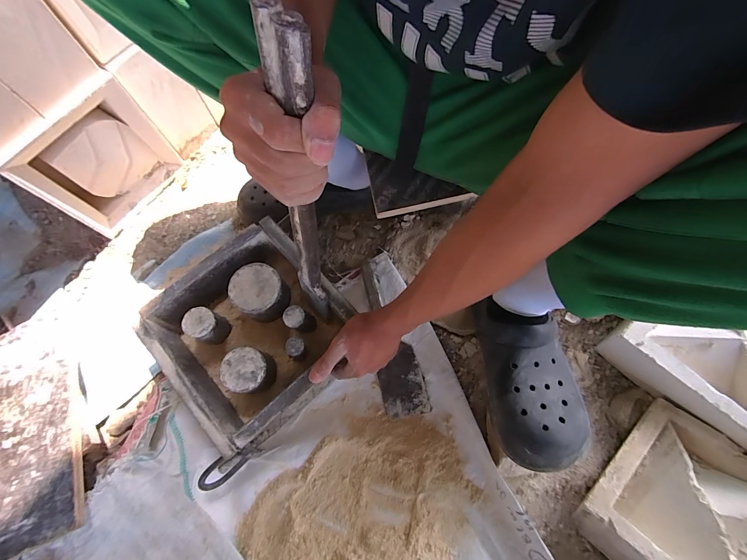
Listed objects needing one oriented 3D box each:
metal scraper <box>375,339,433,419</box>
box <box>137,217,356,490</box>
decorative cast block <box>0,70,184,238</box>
[{"bbox_3d":[0.044,0.166,0.533,0.071,0.004,0.108,-16,65,4],"label":"metal scraper"},{"bbox_3d":[-0.182,0.087,0.469,0.271,0.084,0.233,-42,74,-15],"label":"box"},{"bbox_3d":[-0.453,-0.197,0.553,0.046,0.201,0.204,28,75,12],"label":"decorative cast block"}]

